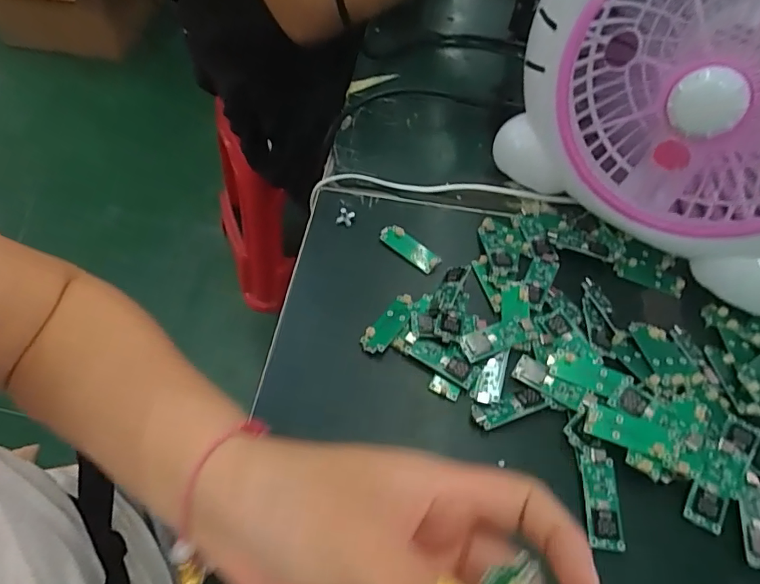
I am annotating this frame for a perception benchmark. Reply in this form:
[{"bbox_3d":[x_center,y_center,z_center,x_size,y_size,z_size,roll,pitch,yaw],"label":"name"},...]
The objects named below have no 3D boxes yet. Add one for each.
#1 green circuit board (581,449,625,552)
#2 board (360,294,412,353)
[{"bbox_3d":[0.123,0.114,0.273,0.019,0.007,0.050,7,54,0],"label":"green circuit board"},{"bbox_3d":[0.005,0.021,0.334,0.019,0.006,0.048,23,57,27],"label":"board"}]

